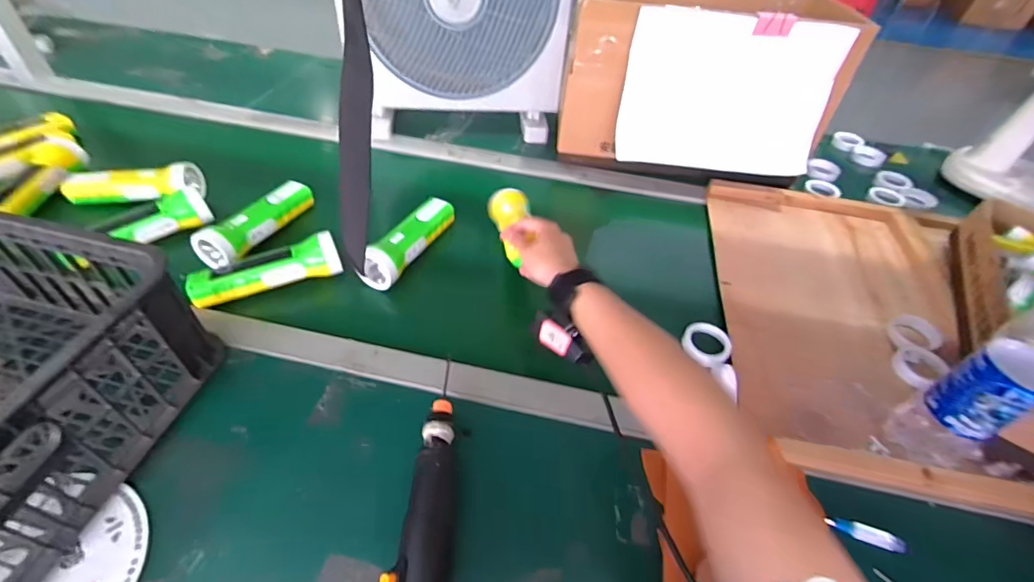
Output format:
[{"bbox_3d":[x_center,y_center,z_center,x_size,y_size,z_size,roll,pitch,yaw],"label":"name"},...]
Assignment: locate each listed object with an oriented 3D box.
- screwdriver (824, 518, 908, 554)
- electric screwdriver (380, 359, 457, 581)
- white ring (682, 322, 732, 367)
[{"bbox_3d":[0.316,0.219,0.425,0.059,0.016,0.011,19,46,13],"label":"screwdriver"},{"bbox_3d":[-0.075,0.200,0.389,0.045,0.042,0.300,5,47,-1],"label":"electric screwdriver"},{"bbox_3d":[0.228,0.065,0.570,0.056,0.024,0.050,37,54,26],"label":"white ring"}]

